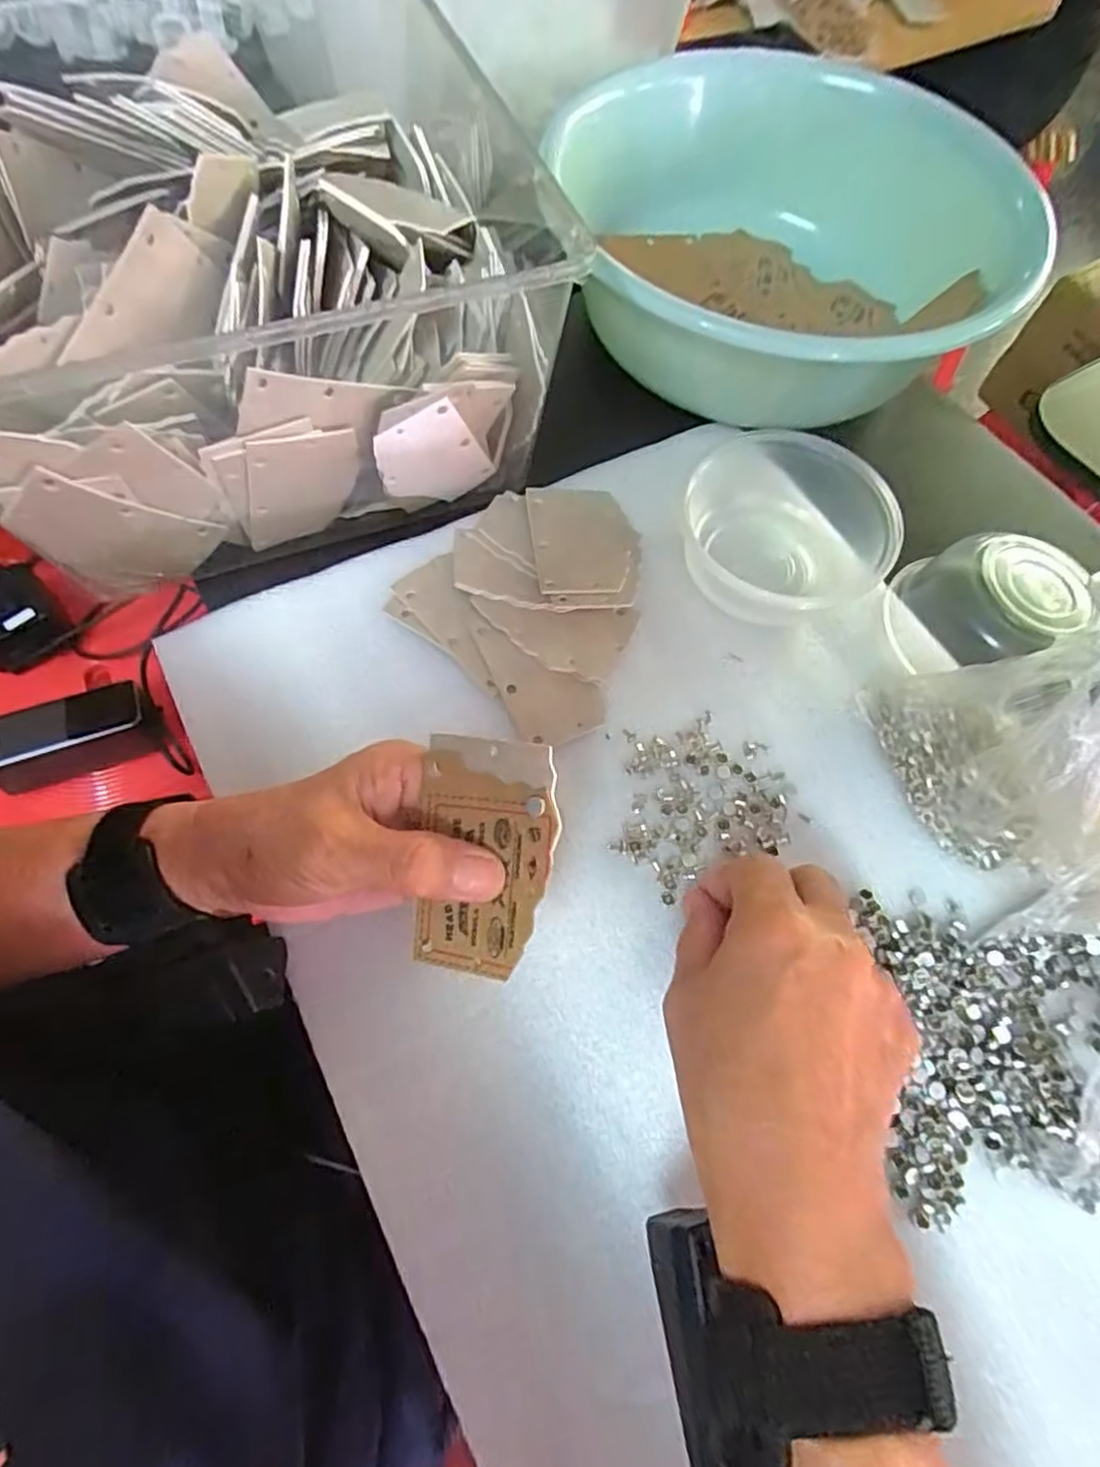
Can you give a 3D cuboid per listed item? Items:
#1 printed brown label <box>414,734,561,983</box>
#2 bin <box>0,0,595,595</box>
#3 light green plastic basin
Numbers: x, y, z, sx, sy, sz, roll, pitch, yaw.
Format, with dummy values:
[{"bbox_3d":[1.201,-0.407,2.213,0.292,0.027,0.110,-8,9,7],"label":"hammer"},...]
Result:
[{"bbox_3d":[-0.024,0.045,0.250,0.053,0.004,0.084,3,88,25],"label":"printed brown label"},{"bbox_3d":[-0.172,-0.249,0.363,0.320,0.126,0.286,-21,70,-11],"label":"bin"},{"bbox_3d":[0.146,-0.312,0.440,0.254,0.099,0.276,-2,67,-4],"label":"light green plastic basin"}]

